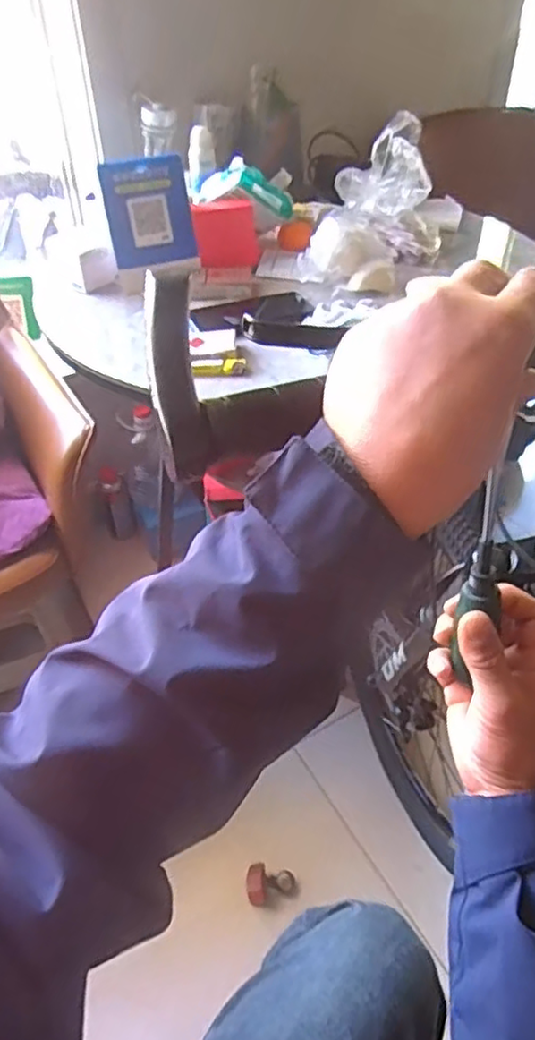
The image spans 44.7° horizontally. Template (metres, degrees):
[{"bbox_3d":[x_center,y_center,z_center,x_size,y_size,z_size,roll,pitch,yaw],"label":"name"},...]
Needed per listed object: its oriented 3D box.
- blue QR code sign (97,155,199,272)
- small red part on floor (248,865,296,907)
[{"bbox_3d":[-0.165,-0.429,0.911,0.116,0.132,0.014,-16,24,-18],"label":"blue QR code sign"},{"bbox_3d":[0.005,0.553,0.990,0.070,0.021,0.049,-4,43,-2],"label":"small red part on floor"}]

